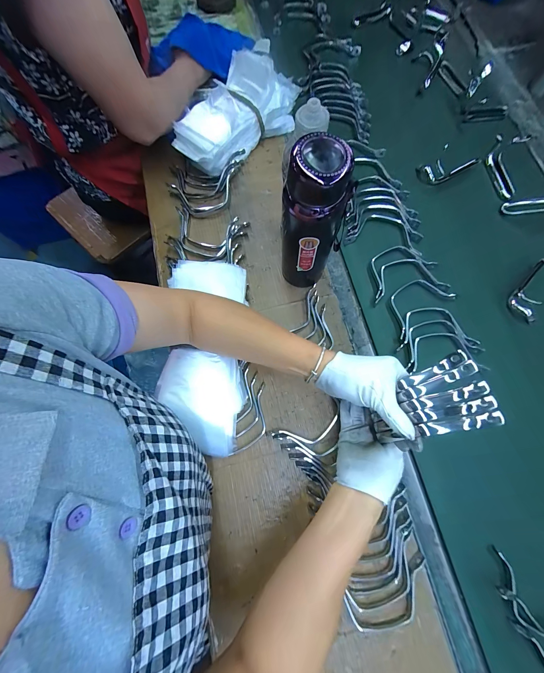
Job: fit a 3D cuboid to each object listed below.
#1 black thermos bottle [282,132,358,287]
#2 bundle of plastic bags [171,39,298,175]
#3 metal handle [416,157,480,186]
[{"bbox_3d":[0.055,-0.150,0.374,0.067,0.242,0.068,0,74,-1],"label":"black thermos bottle"},{"bbox_3d":[-0.072,-0.456,0.525,0.285,0.097,0.126,-41,79,-12],"label":"bundle of plastic bags"},{"bbox_3d":[0.371,-0.347,0.551,0.120,0.040,0.036,-8,74,-3],"label":"metal handle"}]

